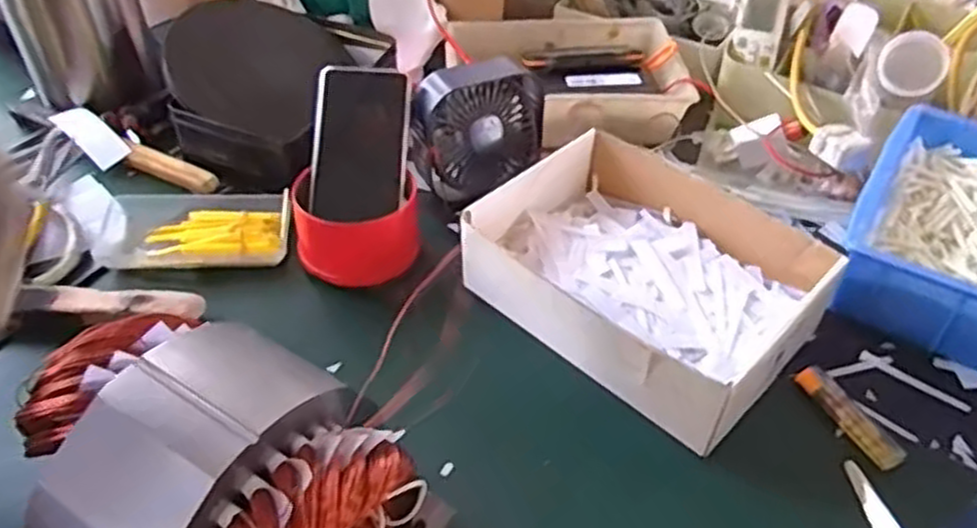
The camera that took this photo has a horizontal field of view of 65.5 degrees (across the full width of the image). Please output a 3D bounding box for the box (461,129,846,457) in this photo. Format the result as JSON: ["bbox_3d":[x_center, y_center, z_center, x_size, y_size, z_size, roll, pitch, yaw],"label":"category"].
[{"bbox_3d":[0.120,0.006,0.589,0.235,0.067,0.201,34,54,28],"label":"box"}]

